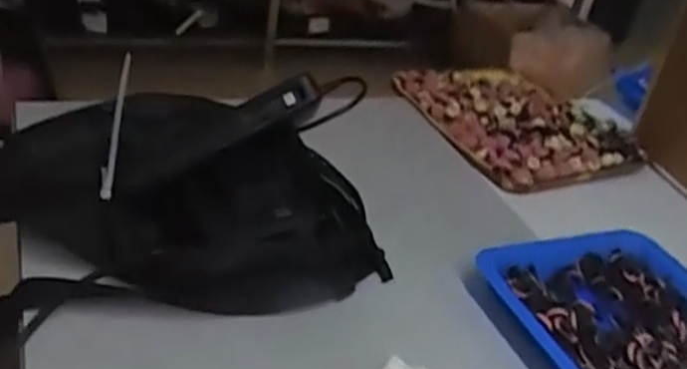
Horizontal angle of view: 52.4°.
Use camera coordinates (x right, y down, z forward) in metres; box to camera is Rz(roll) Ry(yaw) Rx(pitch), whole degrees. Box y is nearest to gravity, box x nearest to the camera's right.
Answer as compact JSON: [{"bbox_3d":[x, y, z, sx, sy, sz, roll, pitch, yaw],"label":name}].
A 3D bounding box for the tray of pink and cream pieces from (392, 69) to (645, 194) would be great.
[{"bbox_3d":[0.180,-0.076,0.767,0.189,0.026,0.234,-6,35,-27],"label":"tray of pink and cream pieces"}]

